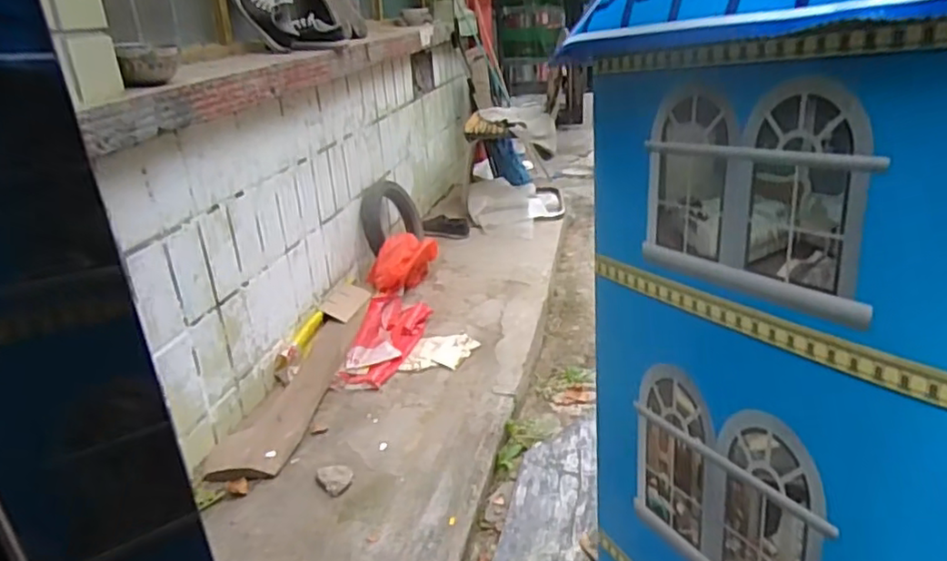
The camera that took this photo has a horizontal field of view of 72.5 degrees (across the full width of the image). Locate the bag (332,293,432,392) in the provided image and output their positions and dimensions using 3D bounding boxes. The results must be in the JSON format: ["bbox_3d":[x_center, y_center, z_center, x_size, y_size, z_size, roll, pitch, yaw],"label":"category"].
[{"bbox_3d":[-0.244,0.161,1.847,0.175,0.079,0.463,0,24,9],"label":"bag"}]

